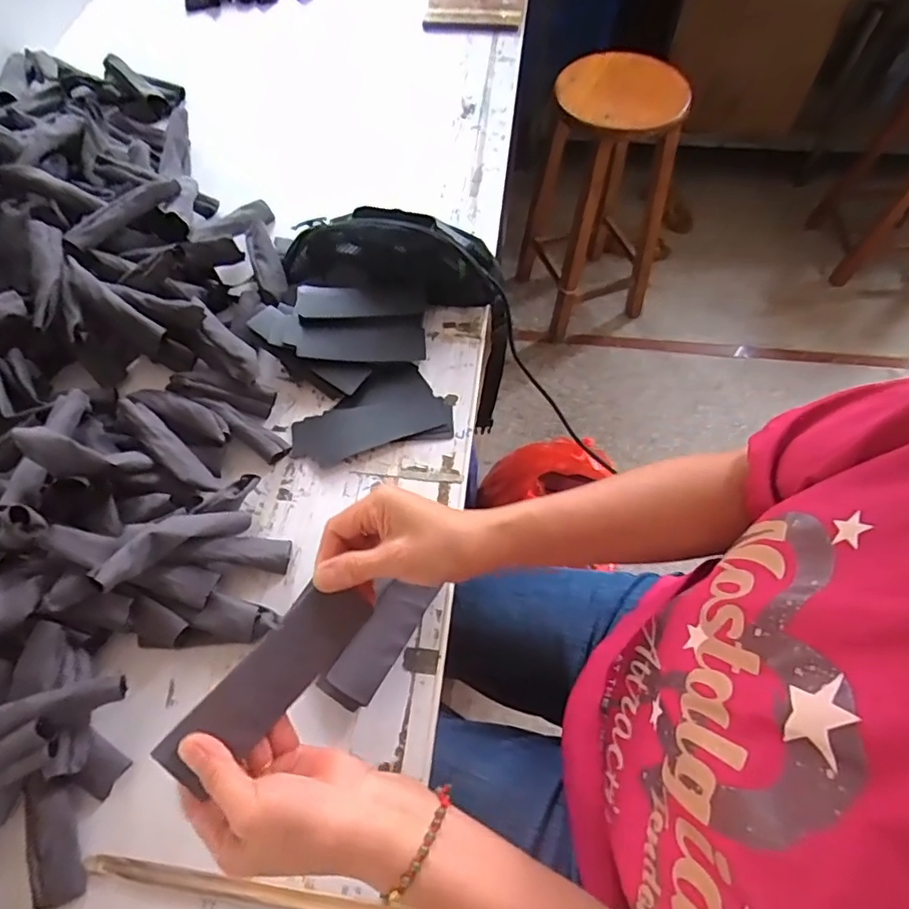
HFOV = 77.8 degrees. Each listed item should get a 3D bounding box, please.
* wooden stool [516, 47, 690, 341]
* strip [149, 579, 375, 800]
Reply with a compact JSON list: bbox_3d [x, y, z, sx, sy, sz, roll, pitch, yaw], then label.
[{"bbox_3d":[0.375,-0.635,1.428,0.317,0.664,0.279,-17,63,-7],"label":"wooden stool"},{"bbox_3d":[-0.121,0.148,0.375,0.047,0.005,0.149,45,67,-6],"label":"strip"}]

